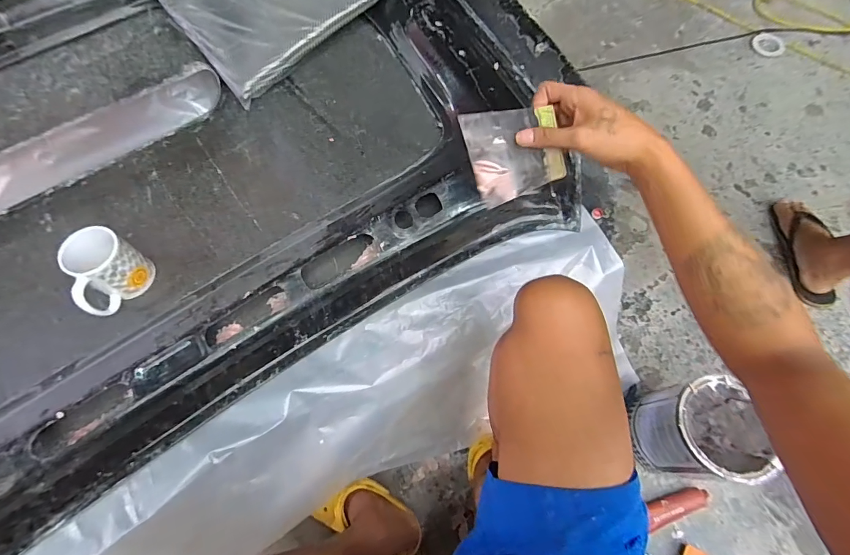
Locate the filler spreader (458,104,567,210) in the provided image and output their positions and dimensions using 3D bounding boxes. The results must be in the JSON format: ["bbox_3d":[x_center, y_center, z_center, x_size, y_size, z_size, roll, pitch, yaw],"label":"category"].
[{"bbox_3d":[0.100,-0.141,0.458,0.097,0.107,0.008,-13,29,21],"label":"filler spreader"}]

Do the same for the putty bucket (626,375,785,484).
[{"bbox_3d":[0.493,0.279,0.744,0.160,0.205,0.152,0,67,0],"label":"putty bucket"}]

